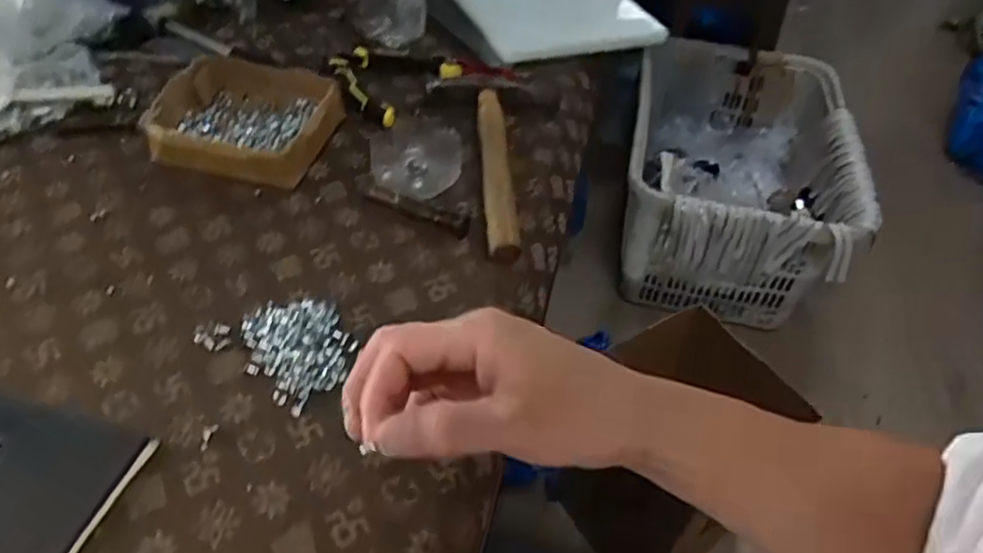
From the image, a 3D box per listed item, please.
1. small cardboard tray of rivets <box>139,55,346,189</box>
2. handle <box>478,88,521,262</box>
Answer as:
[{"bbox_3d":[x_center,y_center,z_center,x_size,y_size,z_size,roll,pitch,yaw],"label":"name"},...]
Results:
[{"bbox_3d":[-0.212,-0.137,0.598,0.146,0.046,0.117,13,47,5],"label":"small cardboard tray of rivets"},{"bbox_3d":[0.005,-0.096,0.602,0.026,0.018,0.217,1,47,-7],"label":"handle"}]

